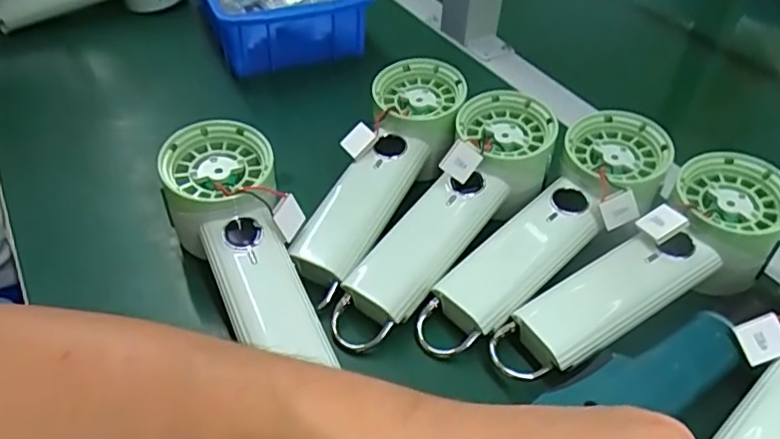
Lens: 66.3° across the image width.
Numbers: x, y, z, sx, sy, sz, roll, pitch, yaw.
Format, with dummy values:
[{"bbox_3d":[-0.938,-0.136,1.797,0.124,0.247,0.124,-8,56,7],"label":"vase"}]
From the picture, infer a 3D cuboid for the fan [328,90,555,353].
[{"bbox_3d":[0.034,-0.007,0.352,0.062,0.047,0.195,30,65,25],"label":"fan"}]

